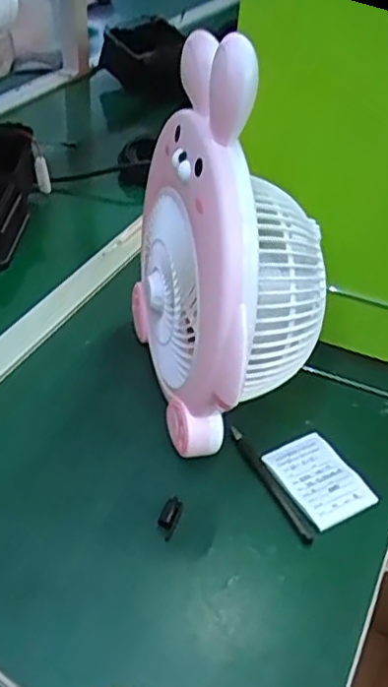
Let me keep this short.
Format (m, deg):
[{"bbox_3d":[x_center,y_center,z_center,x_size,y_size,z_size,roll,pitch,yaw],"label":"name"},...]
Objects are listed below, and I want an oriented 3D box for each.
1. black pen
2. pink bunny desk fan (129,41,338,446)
[{"bbox_3d":[0.071,0.125,0.616,0.012,0.012,0.129,-17,45,-24],"label":"black pen"},{"bbox_3d":[0.036,-0.080,0.600,0.143,0.329,0.239,-8,41,-14],"label":"pink bunny desk fan"}]

